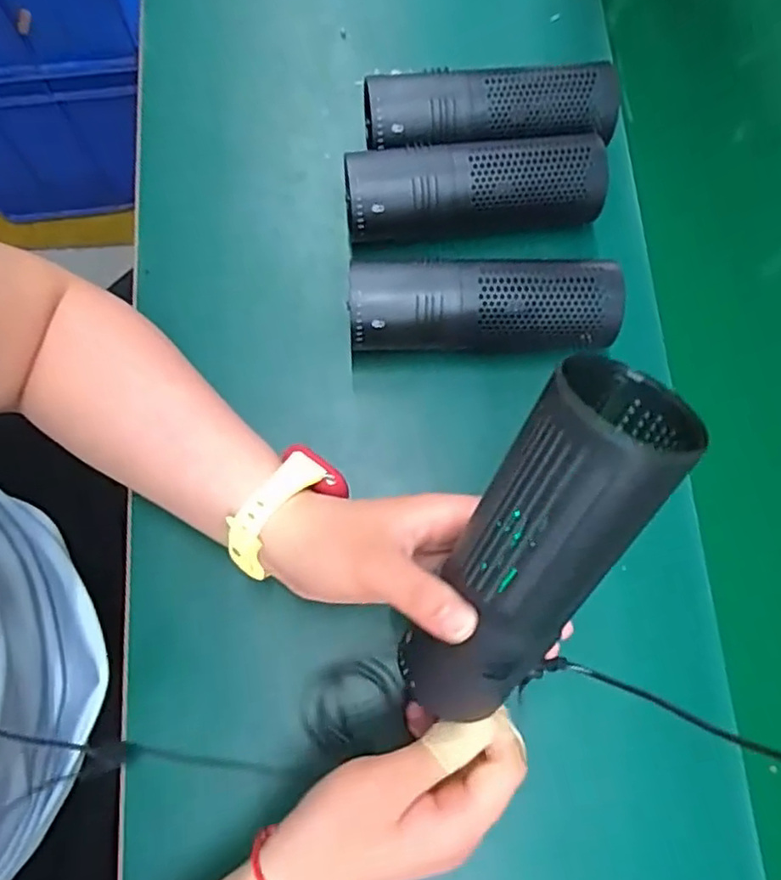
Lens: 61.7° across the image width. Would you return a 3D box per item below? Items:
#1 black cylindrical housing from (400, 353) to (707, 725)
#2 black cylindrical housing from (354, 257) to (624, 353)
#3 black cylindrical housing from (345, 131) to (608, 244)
[{"bbox_3d":[0.051,0.049,0.255,0.051,0.164,0.055,16,31,-10],"label":"black cylindrical housing"},{"bbox_3d":[0.057,-0.077,0.397,0.160,0.056,0.044,-1,74,-2],"label":"black cylindrical housing"},{"bbox_3d":[0.053,-0.157,0.418,0.161,0.054,0.043,-7,75,-4],"label":"black cylindrical housing"}]

